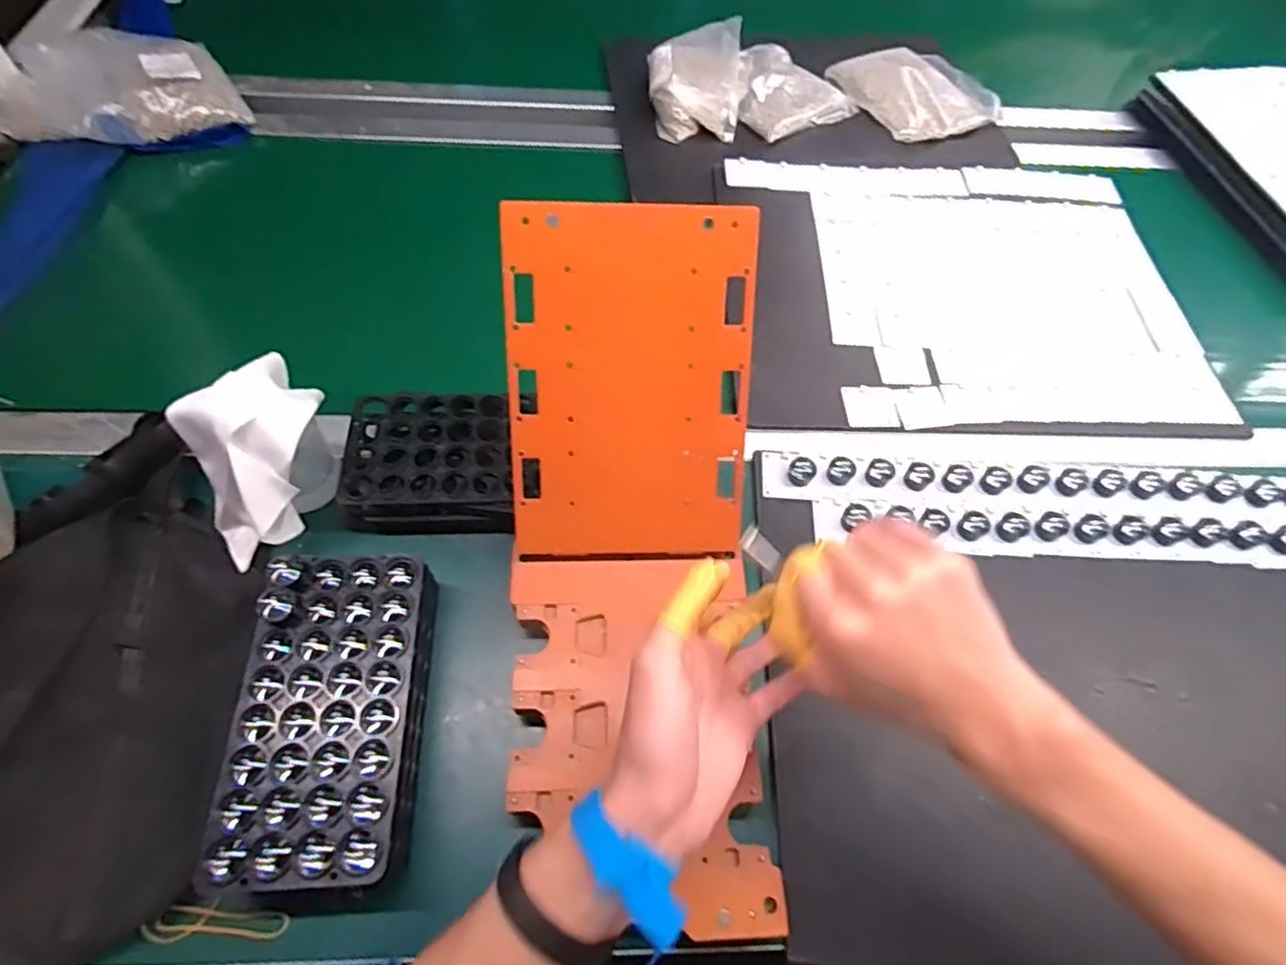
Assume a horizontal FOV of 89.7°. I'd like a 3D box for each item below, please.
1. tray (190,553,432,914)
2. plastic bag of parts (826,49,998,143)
[{"bbox_3d":[-0.197,0.151,0.418,0.108,0.063,0.204,0,61,-4],"label":"tray"},{"bbox_3d":[0.347,-0.501,0.820,0.158,0.023,0.172,-23,65,-15],"label":"plastic bag of parts"}]

